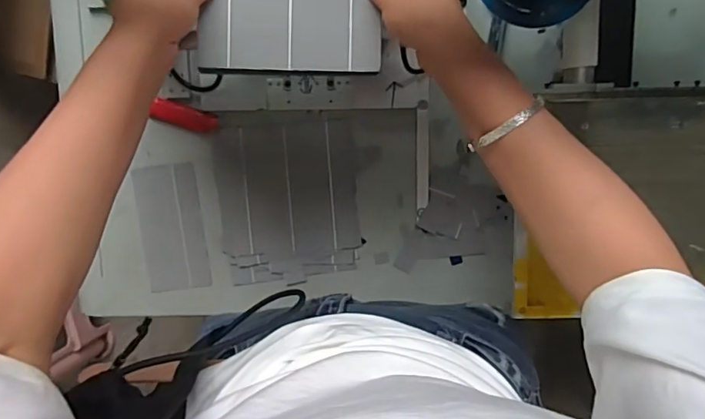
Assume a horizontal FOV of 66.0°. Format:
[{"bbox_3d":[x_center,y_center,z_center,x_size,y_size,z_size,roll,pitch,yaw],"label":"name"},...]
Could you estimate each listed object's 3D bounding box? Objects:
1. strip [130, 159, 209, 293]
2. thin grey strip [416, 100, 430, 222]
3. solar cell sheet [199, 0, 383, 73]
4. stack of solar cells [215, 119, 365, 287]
[{"bbox_3d":[-0.224,0.024,0.675,0.077,0.006,0.157,-5,102,0],"label":"strip"},{"bbox_3d":[0.086,-0.059,0.658,0.016,0.010,0.139,-1,100,0],"label":"thin grey strip"},{"bbox_3d":[-0.052,-0.174,0.465,0.149,0.006,0.107,1,93,-1],"label":"solar cell sheet"},{"bbox_3d":[-0.078,-0.008,0.668,0.166,0.005,0.192,-5,100,1],"label":"stack of solar cells"}]

